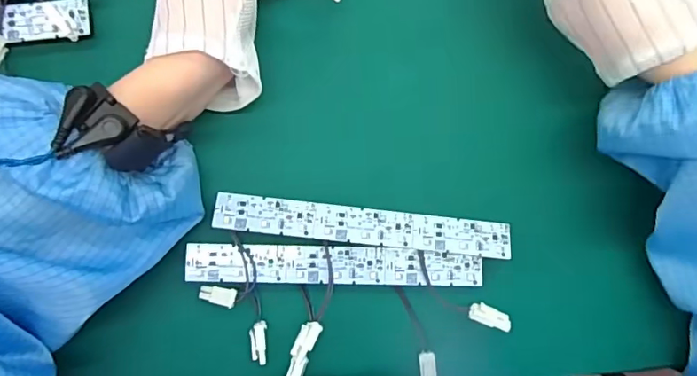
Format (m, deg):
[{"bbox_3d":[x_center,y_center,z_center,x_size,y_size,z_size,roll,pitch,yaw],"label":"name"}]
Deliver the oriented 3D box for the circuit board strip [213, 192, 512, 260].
[{"bbox_3d":[0.011,0.025,0.344,0.190,0.004,0.025,6,66,-3],"label":"circuit board strip"}]

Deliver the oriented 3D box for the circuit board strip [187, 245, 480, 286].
[{"bbox_3d":[-0.008,0.051,0.345,0.189,0.004,0.025,2,84,-3],"label":"circuit board strip"}]

